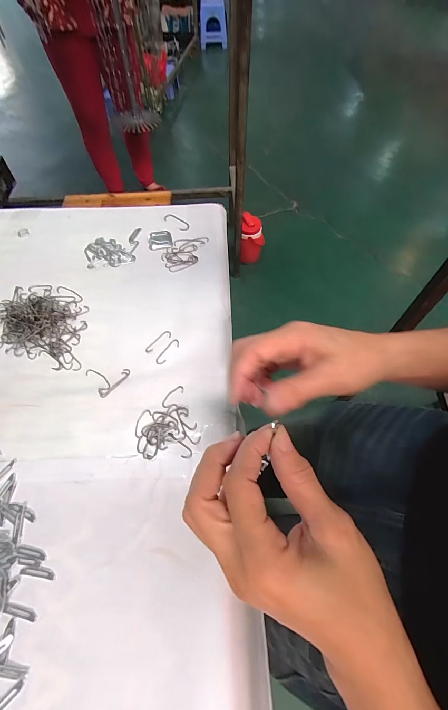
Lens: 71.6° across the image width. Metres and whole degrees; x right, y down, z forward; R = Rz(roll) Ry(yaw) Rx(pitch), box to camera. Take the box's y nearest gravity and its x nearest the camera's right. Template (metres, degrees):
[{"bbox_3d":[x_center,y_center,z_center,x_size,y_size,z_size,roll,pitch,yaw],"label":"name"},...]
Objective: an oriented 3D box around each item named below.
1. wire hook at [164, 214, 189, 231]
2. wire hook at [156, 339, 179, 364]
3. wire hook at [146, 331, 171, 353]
[{"bbox_3d":[-0.081,-0.228,0.537,0.049,0.004,0.021,32,76,12],"label":"wire hook"},{"bbox_3d":[-0.073,-0.005,0.405,0.013,0.004,0.042,30,64,16],"label":"wire hook"},{"bbox_3d":[-0.087,-0.018,0.413,0.014,0.004,0.042,37,66,19],"label":"wire hook"}]

